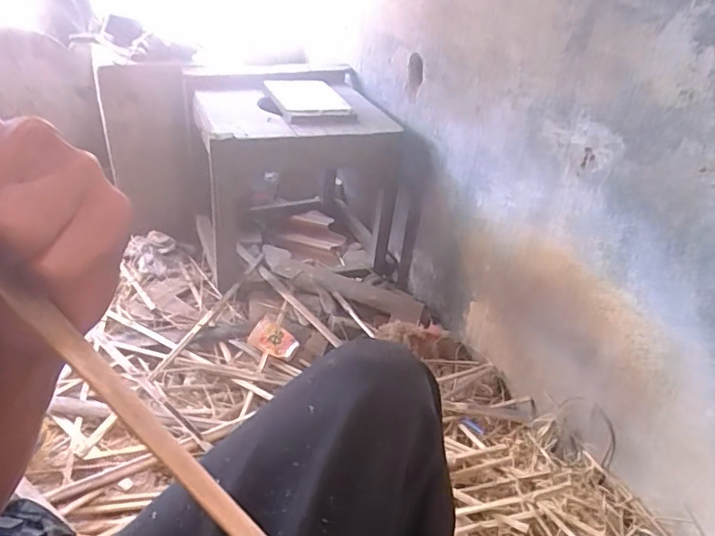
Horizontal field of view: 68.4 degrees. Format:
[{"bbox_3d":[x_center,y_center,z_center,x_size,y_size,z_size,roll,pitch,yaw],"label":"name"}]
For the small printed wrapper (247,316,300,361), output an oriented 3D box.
[{"bbox_3d":[-0.178,0.153,1.126,0.102,0.022,0.066,22,65,11],"label":"small printed wrapper"}]

